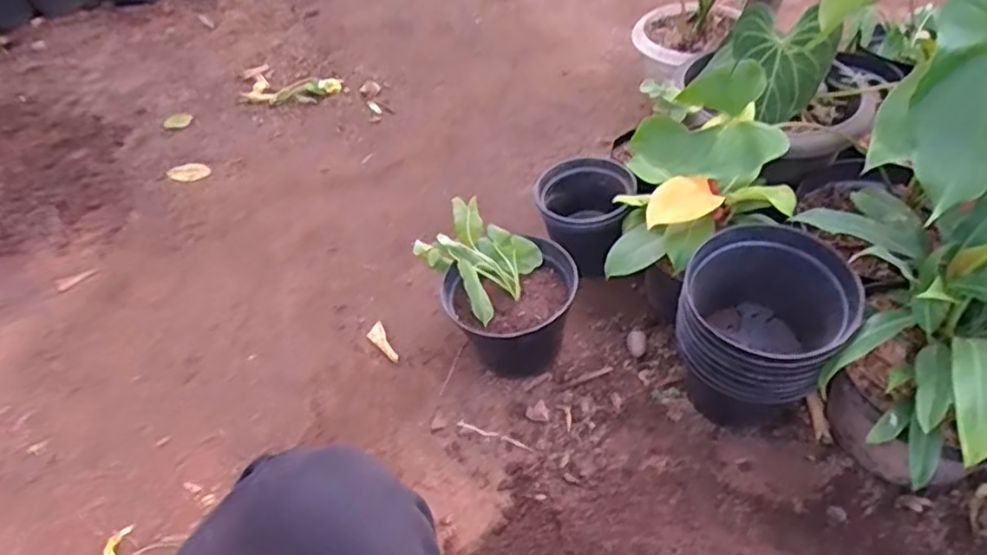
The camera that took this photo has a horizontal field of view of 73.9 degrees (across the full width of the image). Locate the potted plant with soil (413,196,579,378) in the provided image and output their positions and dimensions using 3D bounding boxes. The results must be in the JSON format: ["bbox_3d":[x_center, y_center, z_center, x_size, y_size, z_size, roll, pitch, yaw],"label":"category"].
[{"bbox_3d":[0.011,0.018,0.885,0.203,0.156,0.158,35,62,28],"label":"potted plant with soil"}]

